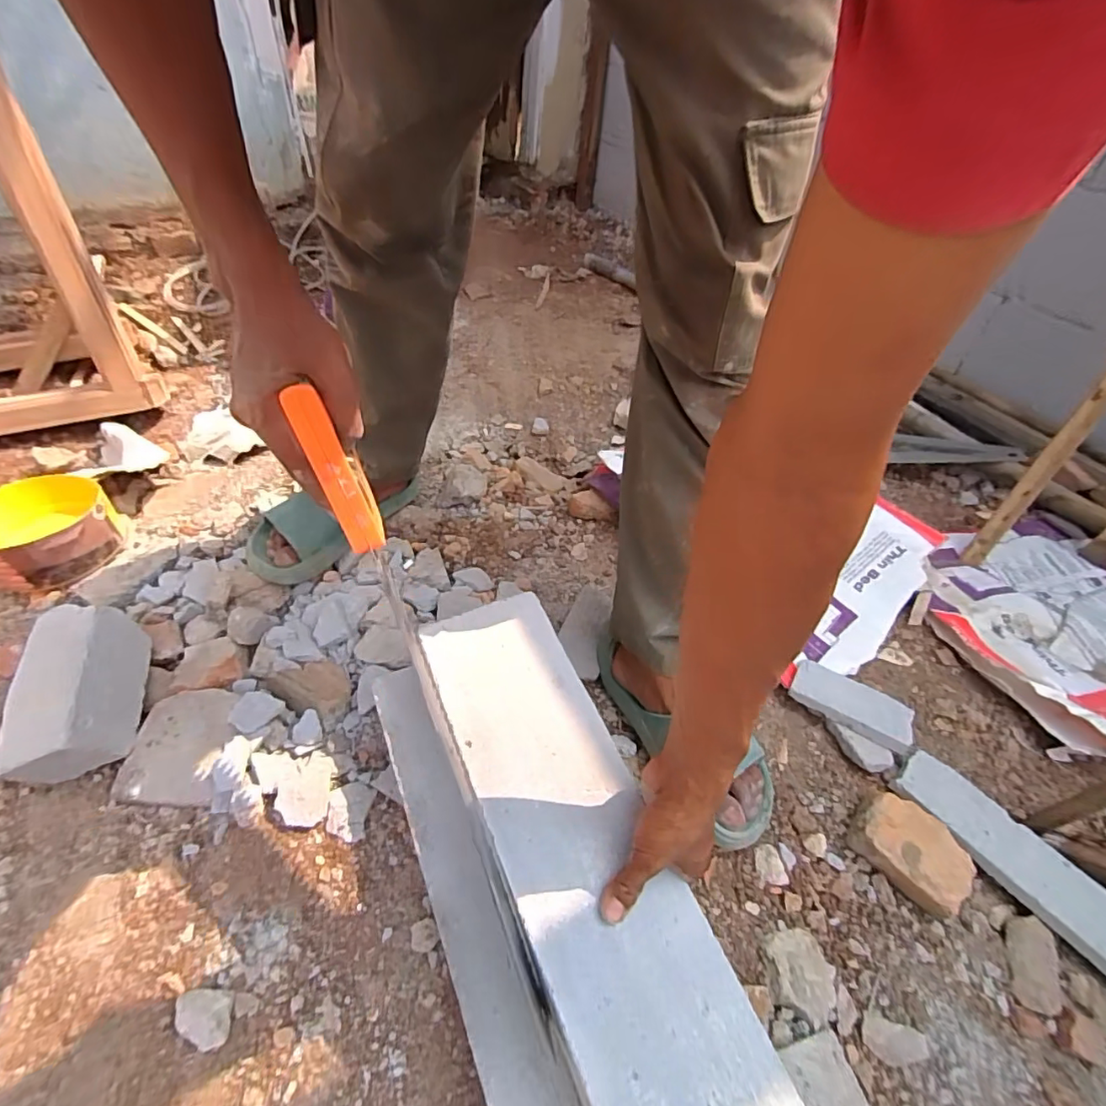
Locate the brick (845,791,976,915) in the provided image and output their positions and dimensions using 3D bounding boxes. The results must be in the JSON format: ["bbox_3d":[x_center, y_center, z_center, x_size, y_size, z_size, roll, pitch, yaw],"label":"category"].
[{"bbox_3d":[0.395,0.326,0.598,0.082,0.049,0.111,-31,58,-29],"label":"brick"}]

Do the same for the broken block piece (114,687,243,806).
[{"bbox_3d":[-0.426,0.224,0.624,0.100,0.031,0.126,0,48,-6],"label":"broken block piece"}]

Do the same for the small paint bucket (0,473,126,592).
[{"bbox_3d":[-0.737,-0.036,0.794,0.173,0.087,0.169,3,48,-3],"label":"small paint bucket"}]

